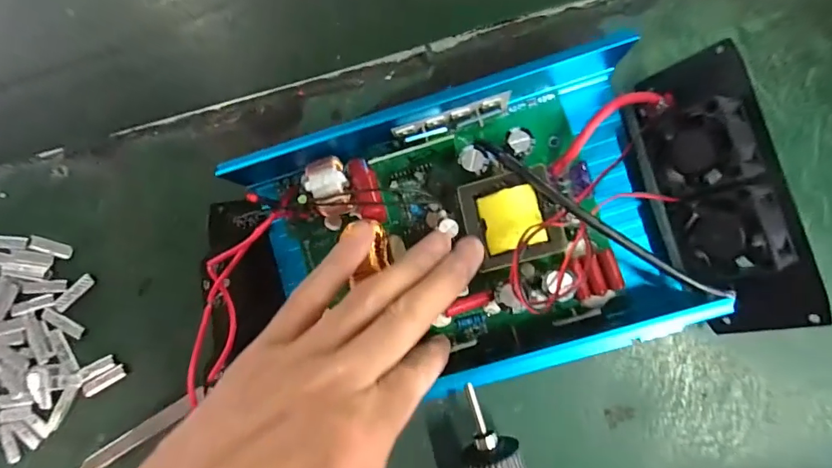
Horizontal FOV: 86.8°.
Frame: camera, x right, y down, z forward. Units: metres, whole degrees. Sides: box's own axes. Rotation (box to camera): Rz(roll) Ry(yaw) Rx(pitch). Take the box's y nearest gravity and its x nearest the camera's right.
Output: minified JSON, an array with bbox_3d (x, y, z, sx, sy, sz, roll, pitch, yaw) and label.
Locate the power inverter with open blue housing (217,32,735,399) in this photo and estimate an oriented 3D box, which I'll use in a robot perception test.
[{"bbox_3d":[0.030,0.000,0.232,0.214,0.049,0.153,-20,83,5],"label":"power inverter with open blue housing"}]

